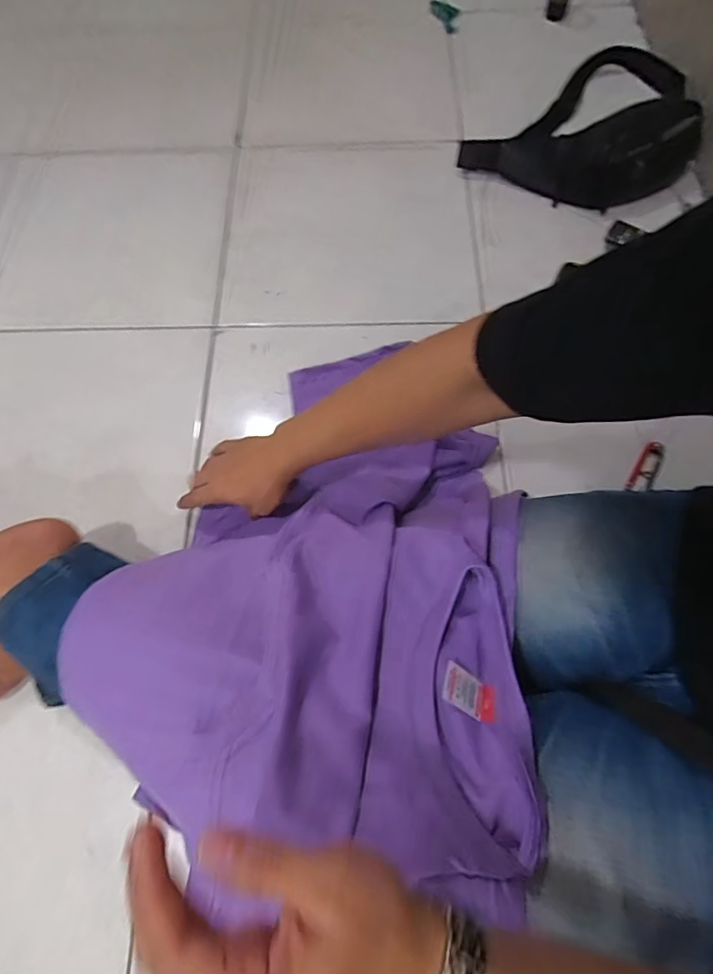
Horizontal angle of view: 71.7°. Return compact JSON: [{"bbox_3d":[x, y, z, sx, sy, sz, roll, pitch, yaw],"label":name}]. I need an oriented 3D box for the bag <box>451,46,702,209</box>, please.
[{"bbox_3d":[0.403,-0.587,0.810,0.394,0.088,0.284,-37,63,0],"label":"bag"}]

